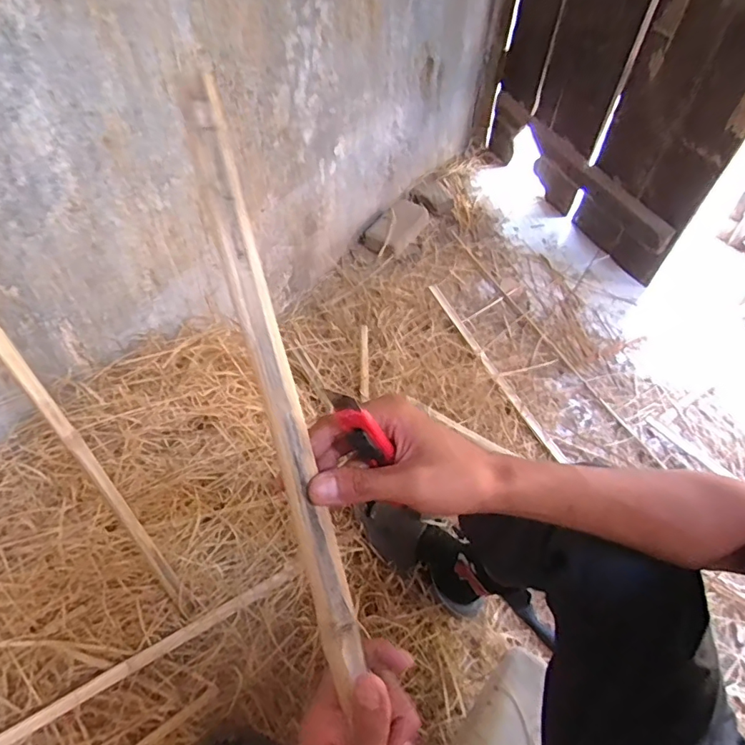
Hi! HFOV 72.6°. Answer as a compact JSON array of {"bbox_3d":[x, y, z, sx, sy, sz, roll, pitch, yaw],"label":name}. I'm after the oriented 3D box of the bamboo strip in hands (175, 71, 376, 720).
[{"bbox_3d":[-0.057,0.015,0.305,0.022,0.010,0.366,-15,95,-13],"label":"bamboo strip in hands"}]

